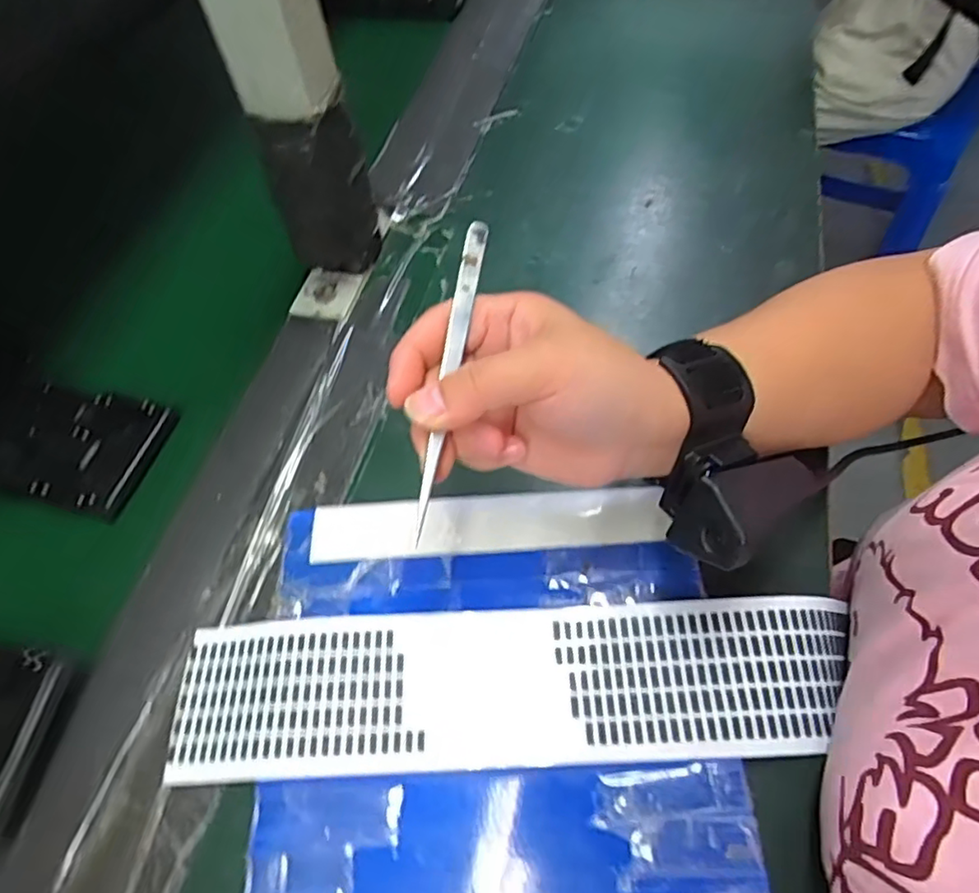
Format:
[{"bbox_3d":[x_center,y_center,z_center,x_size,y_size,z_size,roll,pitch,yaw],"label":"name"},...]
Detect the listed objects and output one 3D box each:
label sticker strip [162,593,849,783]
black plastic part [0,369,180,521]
[{"bbox_3d":[0.010,0.105,0.282,0.303,0.009,0.066,-4,57,2],"label":"label sticker strip"},{"bbox_3d":[-0.257,-0.005,0.379,0.113,0.009,0.074,13,59,13],"label":"black plastic part"}]

